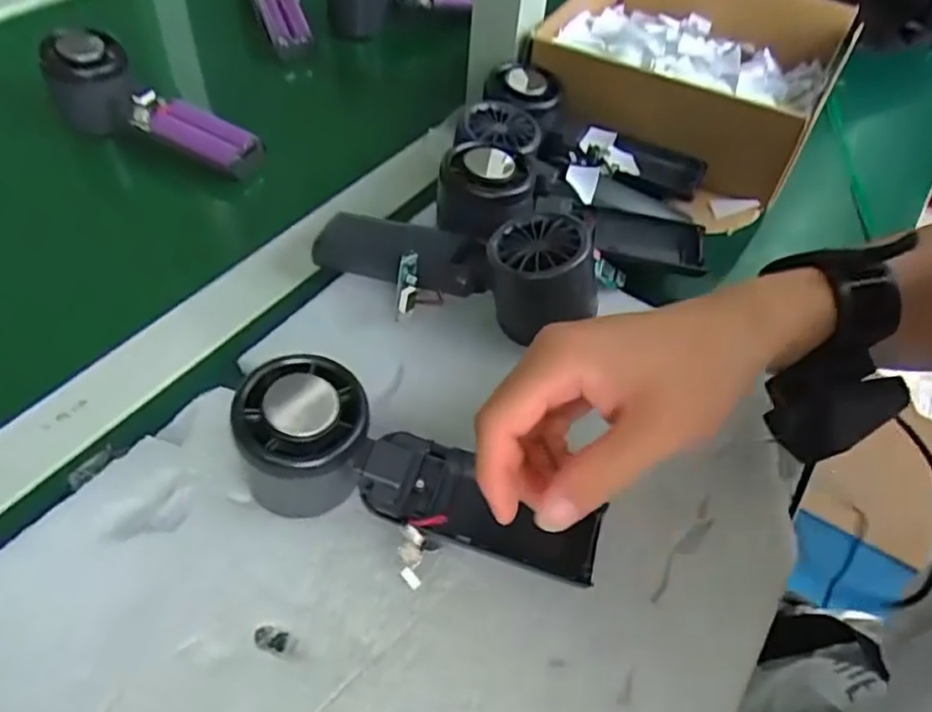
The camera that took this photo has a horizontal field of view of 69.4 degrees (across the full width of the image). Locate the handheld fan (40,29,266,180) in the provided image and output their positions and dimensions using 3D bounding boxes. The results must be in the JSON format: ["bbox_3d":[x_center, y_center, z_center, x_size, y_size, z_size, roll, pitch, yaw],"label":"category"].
[{"bbox_3d":[-0.222,-0.178,0.483,0.158,0.050,0.051,25,52,-1],"label":"handheld fan"}]

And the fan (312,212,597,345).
[{"bbox_3d":[-0.009,-0.051,0.377,0.164,0.050,0.056,13,50,23],"label":"fan"}]

